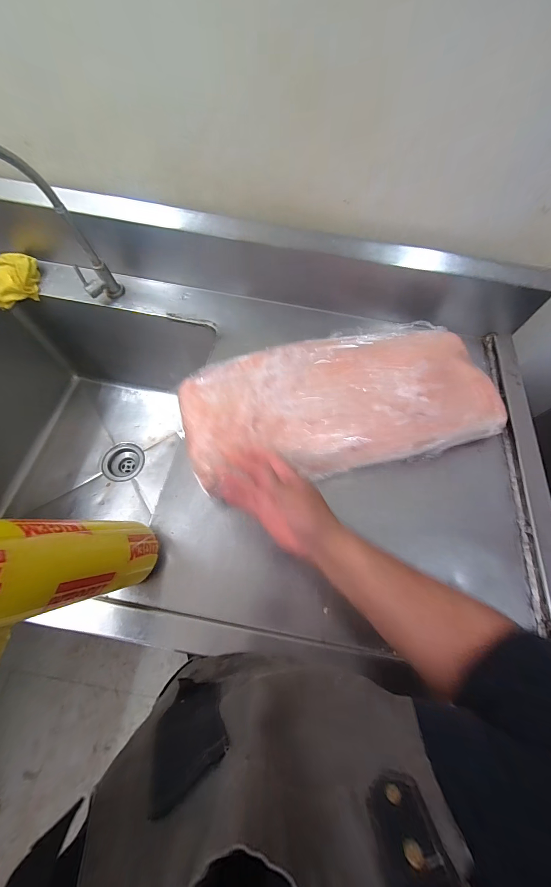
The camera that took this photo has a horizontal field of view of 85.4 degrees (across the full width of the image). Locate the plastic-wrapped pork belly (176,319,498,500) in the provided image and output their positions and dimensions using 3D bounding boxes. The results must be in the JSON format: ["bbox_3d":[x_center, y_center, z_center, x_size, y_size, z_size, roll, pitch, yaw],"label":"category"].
[{"bbox_3d":[0.105,-0.071,0.531,0.516,0.047,0.264,-8,67,-4],"label":"plastic-wrapped pork belly"}]

